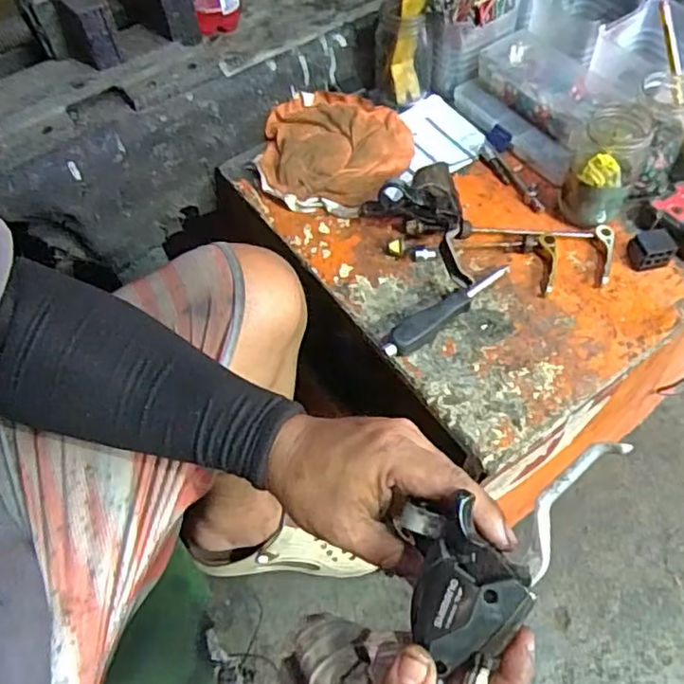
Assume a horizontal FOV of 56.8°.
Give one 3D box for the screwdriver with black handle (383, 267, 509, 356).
[{"bbox_3d":[0.092,-0.030,0.567,0.140,0.026,0.024,-38,64,-18],"label":"screwdriver with black handle"}]

